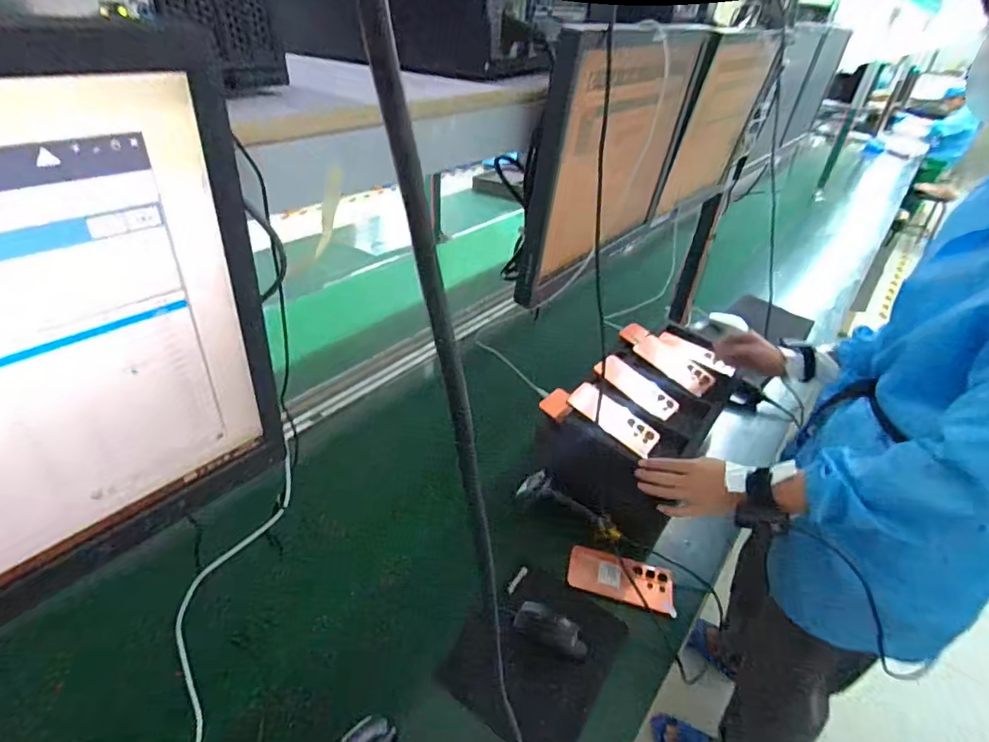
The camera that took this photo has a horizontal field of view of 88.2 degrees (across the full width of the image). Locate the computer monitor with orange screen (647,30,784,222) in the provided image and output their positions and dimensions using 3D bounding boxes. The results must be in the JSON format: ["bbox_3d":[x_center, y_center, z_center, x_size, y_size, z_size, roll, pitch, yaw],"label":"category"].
[{"bbox_3d":[0.403,-0.436,0.923,0.064,0.285,0.403,26,42,25],"label":"computer monitor with orange screen"}]

